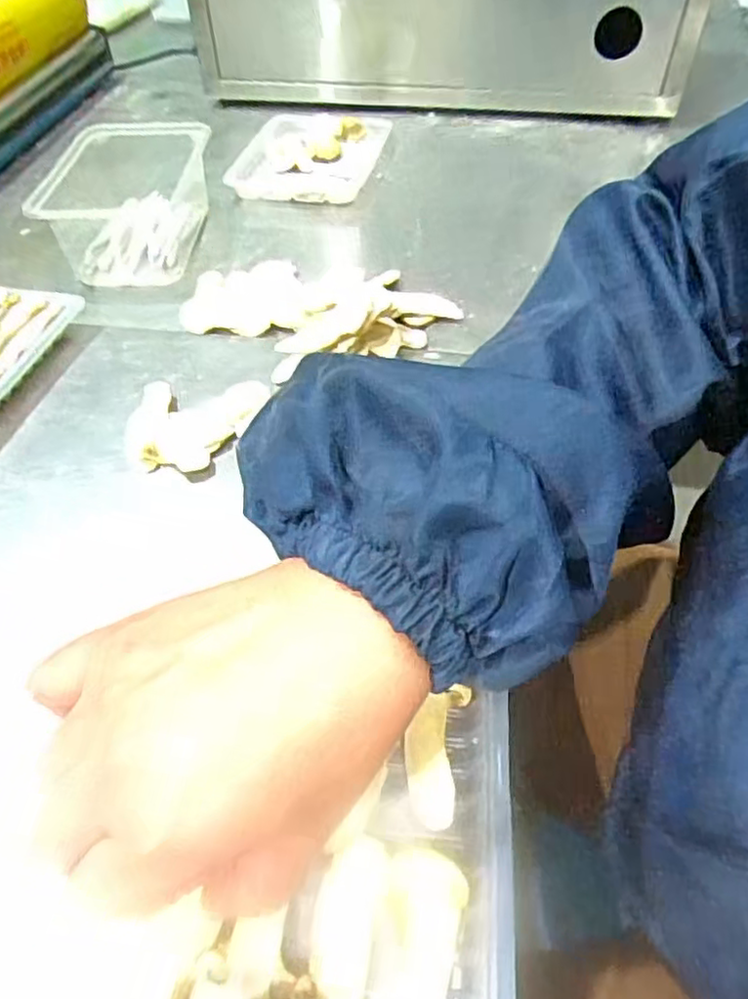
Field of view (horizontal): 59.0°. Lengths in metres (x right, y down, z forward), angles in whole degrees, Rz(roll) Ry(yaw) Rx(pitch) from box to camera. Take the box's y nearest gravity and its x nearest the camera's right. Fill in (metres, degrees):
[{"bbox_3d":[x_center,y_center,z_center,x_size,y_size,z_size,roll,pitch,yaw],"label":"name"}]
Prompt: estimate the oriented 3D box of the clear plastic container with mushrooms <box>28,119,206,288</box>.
[{"bbox_3d":[-0.202,-0.247,0.554,0.106,0.069,0.156,-3,49,2],"label":"clear plastic container with mushrooms"}]

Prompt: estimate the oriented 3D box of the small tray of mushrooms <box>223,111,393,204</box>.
[{"bbox_3d":[-0.058,-0.357,0.677,0.123,0.029,0.191,8,51,11],"label":"small tray of mushrooms"}]

